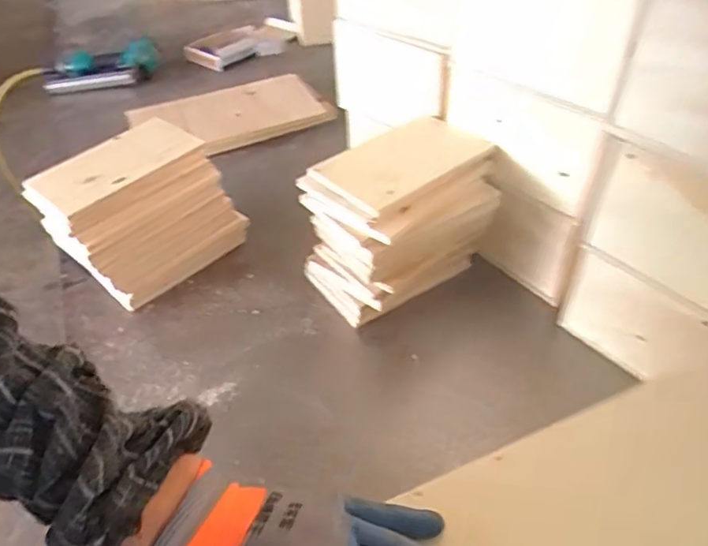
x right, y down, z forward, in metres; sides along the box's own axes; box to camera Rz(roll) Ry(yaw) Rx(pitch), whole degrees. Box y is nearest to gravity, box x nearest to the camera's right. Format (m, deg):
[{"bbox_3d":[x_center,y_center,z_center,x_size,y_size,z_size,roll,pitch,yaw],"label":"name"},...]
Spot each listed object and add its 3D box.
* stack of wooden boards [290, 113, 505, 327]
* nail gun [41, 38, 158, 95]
[{"bbox_3d":[0.056,-0.061,0.677,0.209,0.181,0.141,-30,48,-25],"label":"stack of wooden boards"},{"bbox_3d":[-0.591,-0.477,1.282,0.271,0.064,0.172,3,42,8],"label":"nail gun"}]

